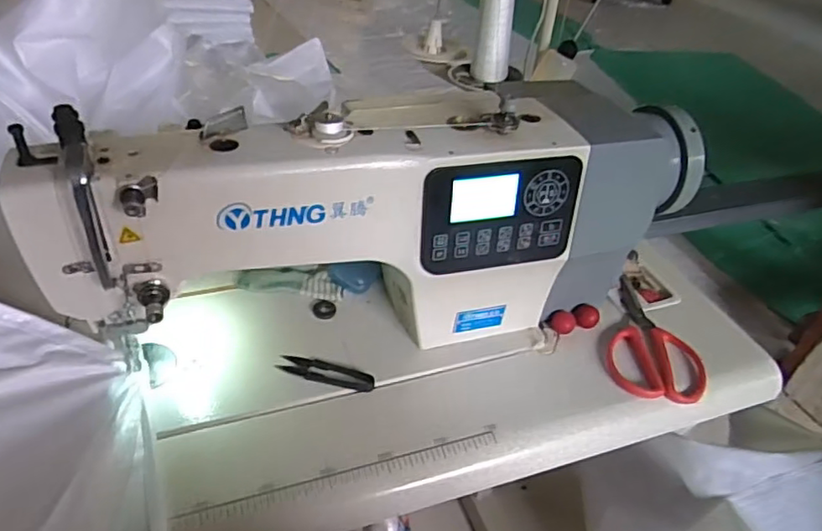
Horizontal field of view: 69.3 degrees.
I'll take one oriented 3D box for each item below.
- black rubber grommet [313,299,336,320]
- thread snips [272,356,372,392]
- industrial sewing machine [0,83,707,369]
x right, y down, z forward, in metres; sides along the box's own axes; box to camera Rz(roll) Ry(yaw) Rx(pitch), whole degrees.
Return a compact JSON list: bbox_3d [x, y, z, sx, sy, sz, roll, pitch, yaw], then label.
[{"bbox_3d":[-0.095,0.048,0.651,0.025,0.005,0.026,-1,41,-9],"label":"black rubber grommet"},{"bbox_3d":[-0.082,0.104,0.582,0.096,0.010,0.025,17,41,11],"label":"thread snips"},{"bbox_3d":[-0.006,-0.029,0.564,0.599,0.237,0.136,-12,44,-21],"label":"industrial sewing machine"}]

